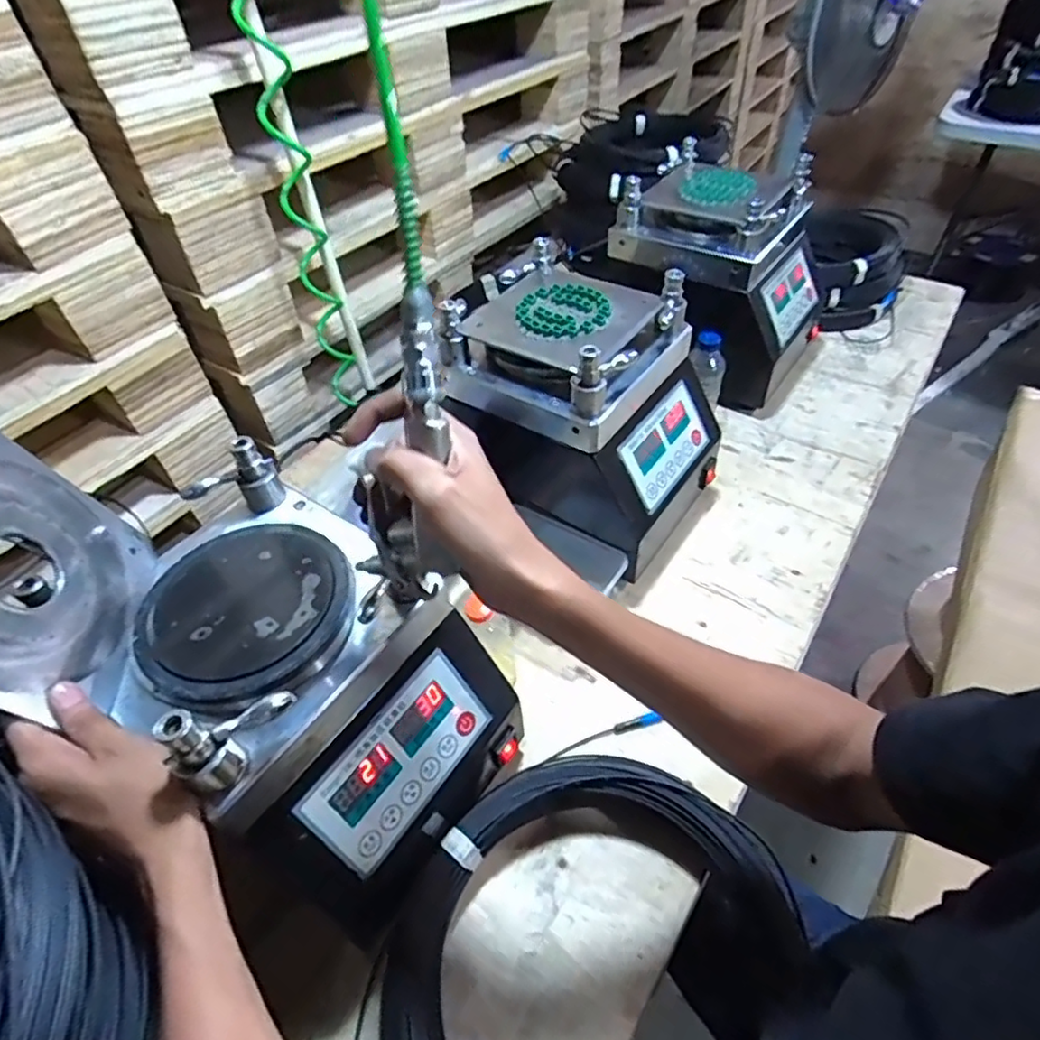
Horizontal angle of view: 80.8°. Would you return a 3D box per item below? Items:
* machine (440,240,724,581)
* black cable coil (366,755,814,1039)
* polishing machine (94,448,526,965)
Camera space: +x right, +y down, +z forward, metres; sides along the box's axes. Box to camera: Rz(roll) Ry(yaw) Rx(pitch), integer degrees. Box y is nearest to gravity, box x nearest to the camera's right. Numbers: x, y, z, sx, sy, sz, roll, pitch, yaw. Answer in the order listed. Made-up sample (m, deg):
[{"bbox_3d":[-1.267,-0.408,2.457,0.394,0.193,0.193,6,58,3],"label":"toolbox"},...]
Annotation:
[{"bbox_3d":[0.078,-0.122,0.750,0.279,0.281,0.216,28,55,25],"label":"machine"},{"bbox_3d":[0.050,0.356,0.461,0.290,0.063,0.350,20,52,21],"label":"black cable coil"},{"bbox_3d":[-0.171,0.131,0.500,0.272,0.216,0.210,27,55,25],"label":"polishing machine"}]

